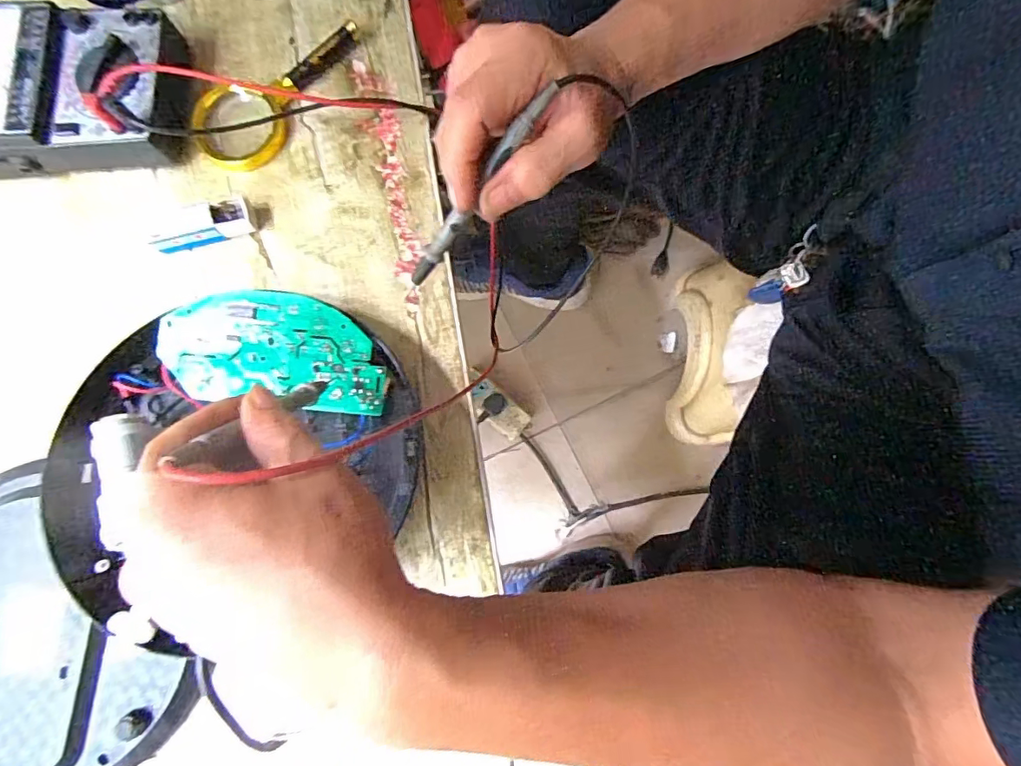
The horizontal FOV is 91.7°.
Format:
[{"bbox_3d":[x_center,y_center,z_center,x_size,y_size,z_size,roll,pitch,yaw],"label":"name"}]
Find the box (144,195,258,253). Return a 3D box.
[{"bbox_3d":[-0.227,-0.115,0.367,0.073,0.020,0.025,-19,81,-4],"label":"box"}]

